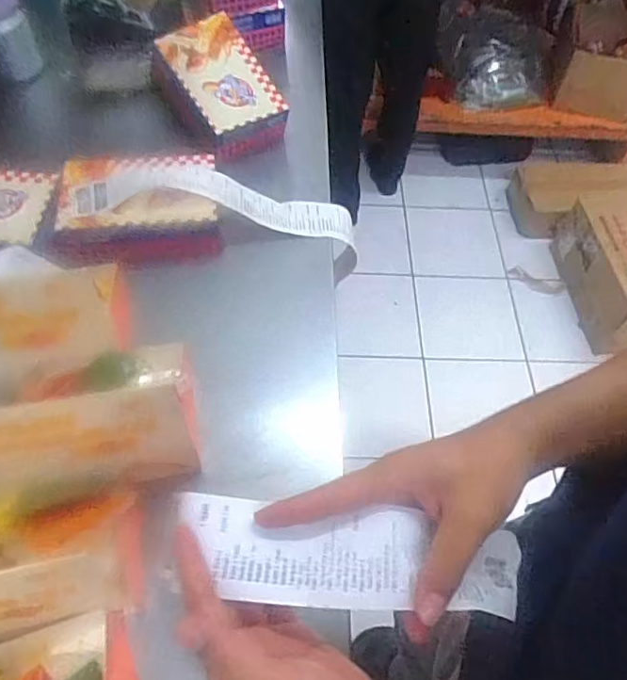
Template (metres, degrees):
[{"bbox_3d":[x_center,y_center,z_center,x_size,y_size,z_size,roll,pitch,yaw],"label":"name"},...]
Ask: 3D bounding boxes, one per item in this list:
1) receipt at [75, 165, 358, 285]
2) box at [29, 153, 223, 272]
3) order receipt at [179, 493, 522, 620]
[{"bbox_3d":[-0.096,-0.141,0.670,0.341,0.101,0.064,9,55,-20],"label":"receipt"},{"bbox_3d":[-0.197,-0.146,0.623,0.177,0.066,0.126,-9,58,-9],"label":"box"},{"bbox_3d":[0.026,0.125,0.320,0.205,0.041,0.053,9,57,-4],"label":"order receipt"}]

